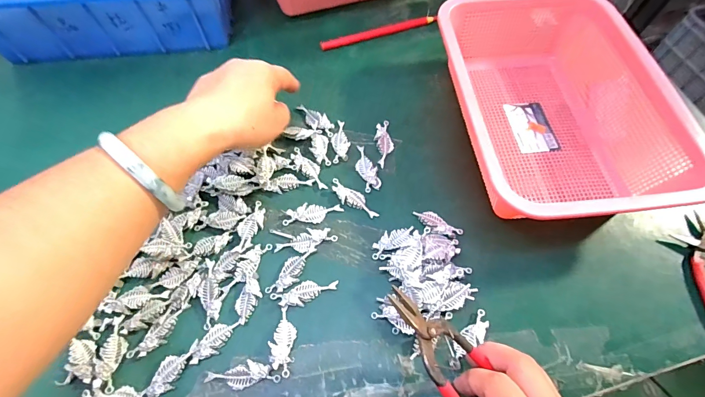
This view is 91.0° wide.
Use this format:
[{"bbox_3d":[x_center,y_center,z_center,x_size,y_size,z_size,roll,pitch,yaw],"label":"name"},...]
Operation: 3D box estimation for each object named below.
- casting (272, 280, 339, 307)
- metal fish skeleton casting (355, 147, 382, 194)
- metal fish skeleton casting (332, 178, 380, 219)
[{"bbox_3d":[-0.041,0.082,0.304,0.056,0.006,0.019,-20,65,-10],"label":"casting"},{"bbox_3d":[0.014,-0.033,0.362,0.018,0.006,0.056,-17,65,-9],"label":"metal fish skeleton casting"},{"bbox_3d":[0.001,0.001,0.346,0.057,0.005,0.019,31,67,14],"label":"metal fish skeleton casting"}]

